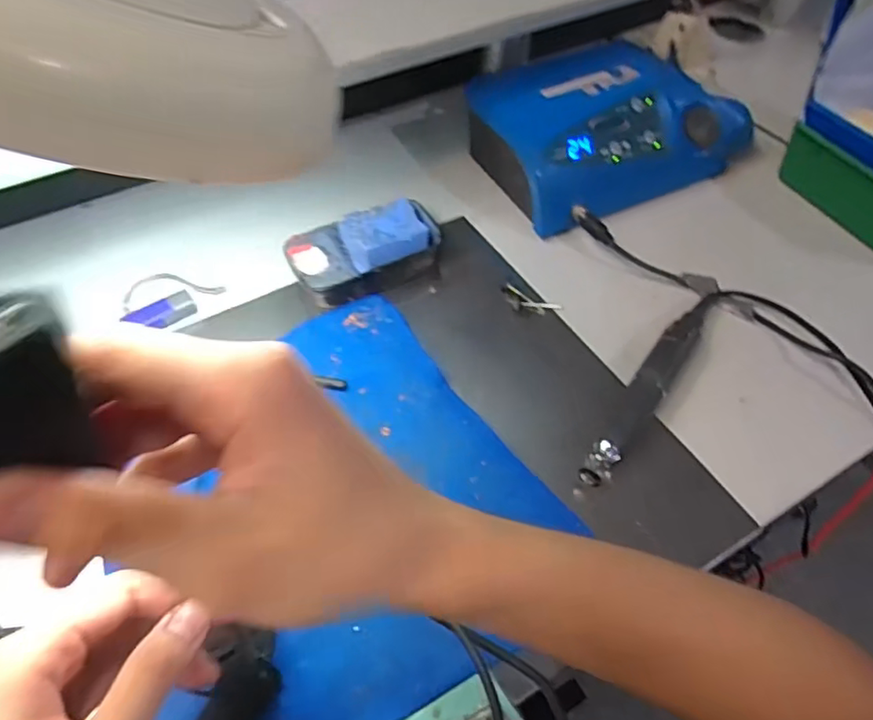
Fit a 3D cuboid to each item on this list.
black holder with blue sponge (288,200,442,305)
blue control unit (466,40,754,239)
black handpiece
[{"bbox_3d":[-0.063,-0.095,0.520,0.129,0.041,0.079,-22,56,-16],"label":"black holder with blue sponge"},{"bbox_3d":[0.182,-0.229,0.591,0.278,0.084,0.164,-17,55,-13],"label":"blue control unit"},{"bbox_3d":[0.164,0.014,0.440,0.026,0.021,0.209,32,59,22],"label":"black handpiece"}]

